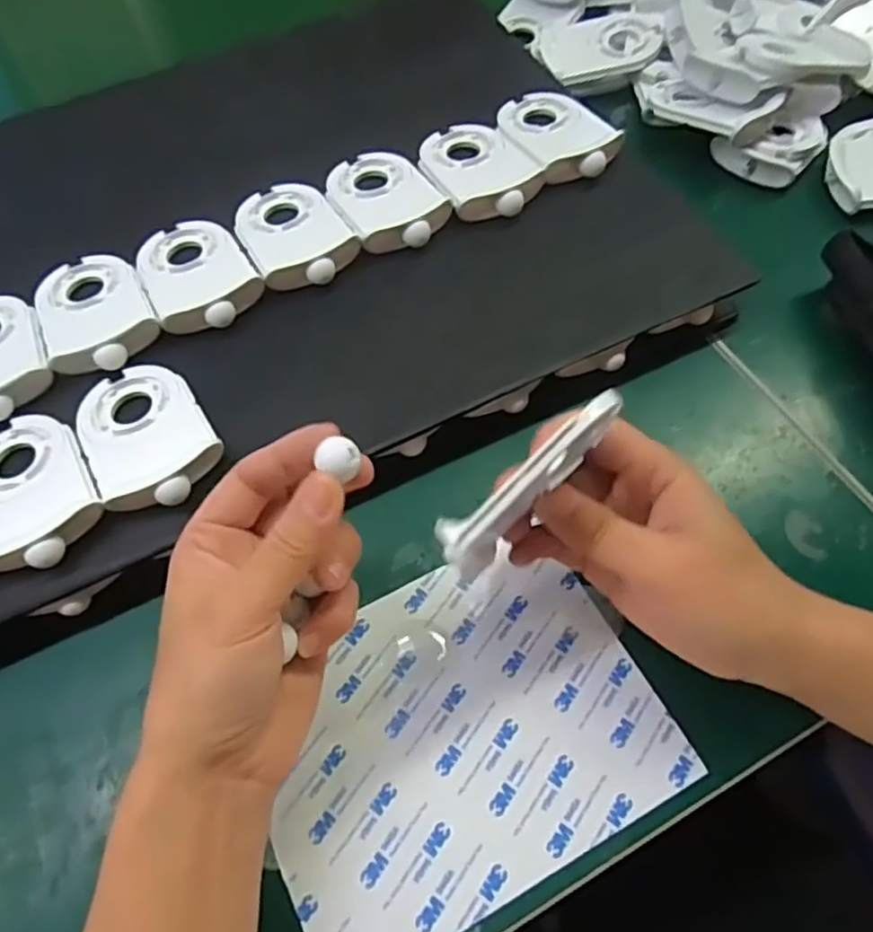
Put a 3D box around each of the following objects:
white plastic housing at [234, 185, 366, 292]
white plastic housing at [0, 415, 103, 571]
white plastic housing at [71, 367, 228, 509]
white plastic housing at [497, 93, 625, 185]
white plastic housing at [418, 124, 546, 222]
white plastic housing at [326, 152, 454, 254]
[{"bbox_3d":[-0.082,-0.136,0.395,0.056,0.016,0.085,-26,65,-11],"label":"white plastic housing"},{"bbox_3d":[-0.196,0.009,0.326,0.057,0.015,0.087,-30,66,-13],"label":"white plastic housing"},{"bbox_3d":[-0.145,-0.018,0.338,0.057,0.013,0.087,-30,66,-13],"label":"white plastic housing"},{"bbox_3d":[0.072,-0.208,0.431,0.055,0.019,0.089,-26,65,-12],"label":"white plastic housing"},{"bbox_3d":[0.024,-0.181,0.418,0.059,0.019,0.087,-28,65,-12],"label":"white plastic housing"},{"bbox_3d":[-0.031,-0.159,0.409,0.055,0.016,0.084,-27,65,-12],"label":"white plastic housing"}]

